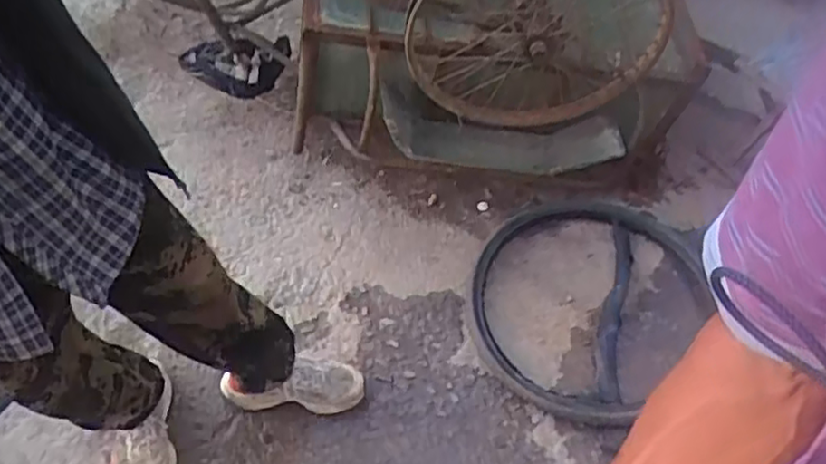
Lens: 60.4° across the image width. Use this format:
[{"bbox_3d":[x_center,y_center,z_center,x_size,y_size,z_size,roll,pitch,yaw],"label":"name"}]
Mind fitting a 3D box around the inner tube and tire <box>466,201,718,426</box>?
[{"bbox_3d":[0.406,0.161,1.628,0.552,0.033,0.600,0,48,0],"label":"inner tube and tire"}]

